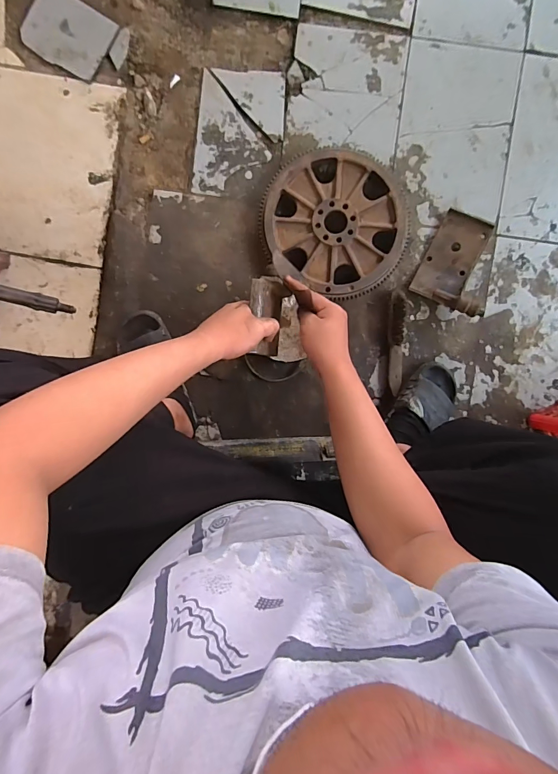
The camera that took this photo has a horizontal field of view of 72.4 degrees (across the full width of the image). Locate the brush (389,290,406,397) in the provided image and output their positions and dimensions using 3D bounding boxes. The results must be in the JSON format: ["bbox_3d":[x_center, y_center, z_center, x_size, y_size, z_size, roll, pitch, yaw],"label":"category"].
[{"bbox_3d":[0.267,-0.100,0.869,0.032,0.035,0.227,2,94,-1],"label":"brush"}]

